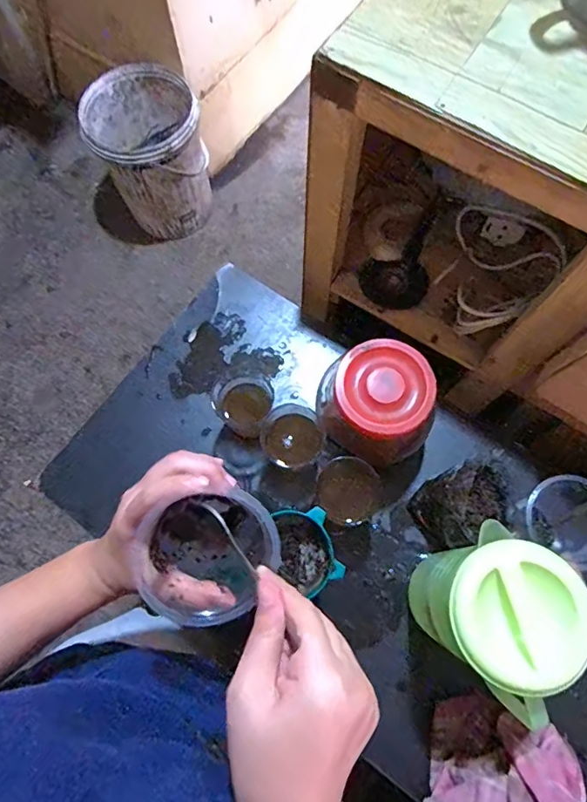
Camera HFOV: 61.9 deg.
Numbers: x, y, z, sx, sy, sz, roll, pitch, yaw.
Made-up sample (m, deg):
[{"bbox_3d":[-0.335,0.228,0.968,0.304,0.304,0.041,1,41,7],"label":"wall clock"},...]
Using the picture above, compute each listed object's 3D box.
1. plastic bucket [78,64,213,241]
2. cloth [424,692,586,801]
[{"bbox_3d":[-0.402,-0.709,1.441,0.283,0.342,0.295,-1,72,2],"label":"plastic bucket"},{"bbox_3d":[0.211,0.379,0.474,0.144,0.068,0.137,16,74,7],"label":"cloth"}]

